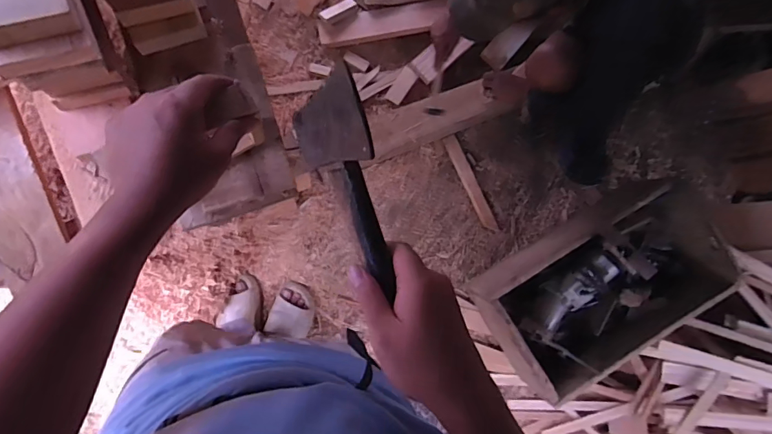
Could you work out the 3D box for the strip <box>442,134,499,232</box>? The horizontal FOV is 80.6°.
[{"bbox_3d":[0.270,-0.108,1.442,0.046,0.018,0.324,-25,93,-13],"label":"strip"}]

